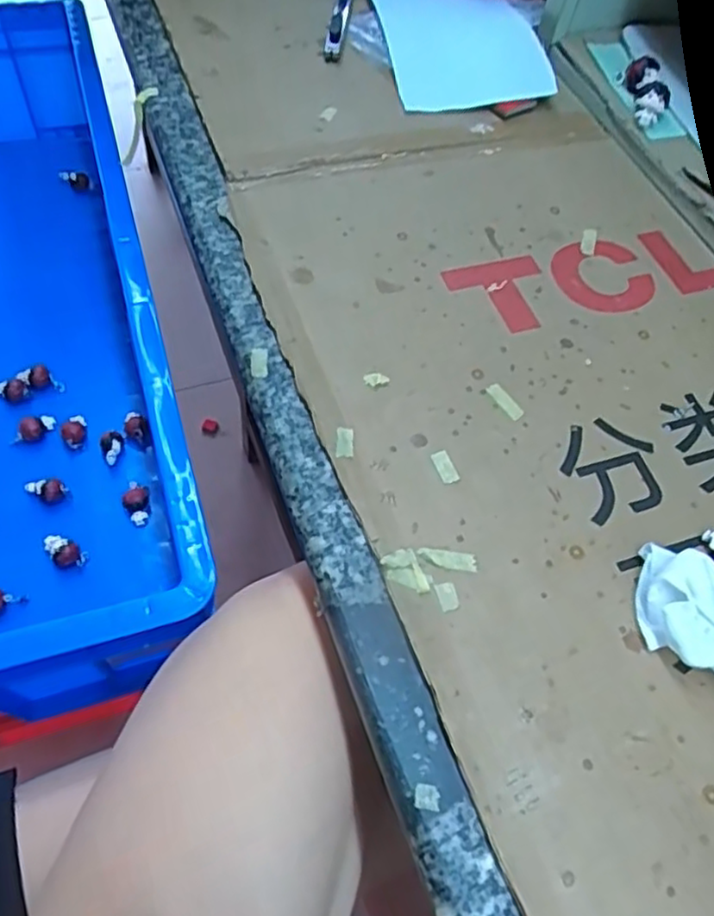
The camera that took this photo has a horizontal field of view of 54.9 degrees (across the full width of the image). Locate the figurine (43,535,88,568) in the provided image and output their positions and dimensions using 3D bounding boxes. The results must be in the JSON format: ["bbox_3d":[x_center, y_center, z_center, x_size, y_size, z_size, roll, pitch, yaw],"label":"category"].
[{"bbox_3d":[-0.220,0.071,0.519,0.031,0.021,0.021,38,62,16],"label":"figurine"}]

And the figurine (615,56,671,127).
[{"bbox_3d":[0.187,-0.238,0.446,0.021,0.020,0.052,-3,60,-5],"label":"figurine"}]

